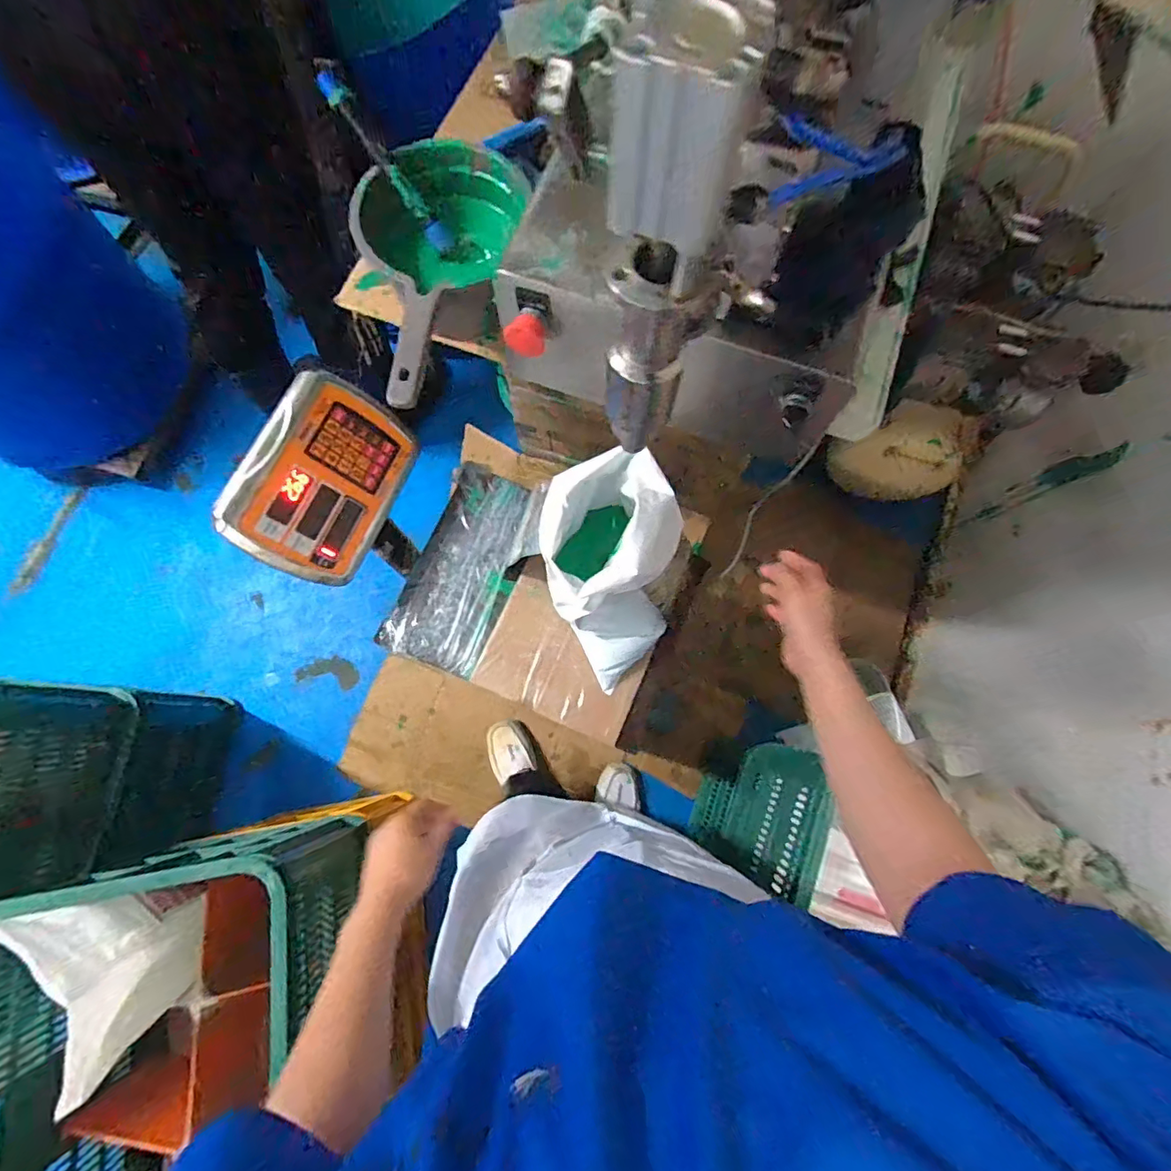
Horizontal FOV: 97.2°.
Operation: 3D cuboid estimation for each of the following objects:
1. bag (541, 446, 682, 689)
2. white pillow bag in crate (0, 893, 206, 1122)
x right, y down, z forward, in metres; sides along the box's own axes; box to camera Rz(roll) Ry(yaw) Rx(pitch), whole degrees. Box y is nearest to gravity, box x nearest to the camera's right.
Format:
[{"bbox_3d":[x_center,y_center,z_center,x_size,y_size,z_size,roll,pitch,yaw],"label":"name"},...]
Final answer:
[{"bbox_3d":[0.039,-0.012,0.647,0.157,0.228,0.227,-24,78,-8],"label":"bag"},{"bbox_3d":[-0.521,0.432,0.592,0.066,0.198,0.187,-24,78,-8],"label":"white pillow bag in crate"}]

